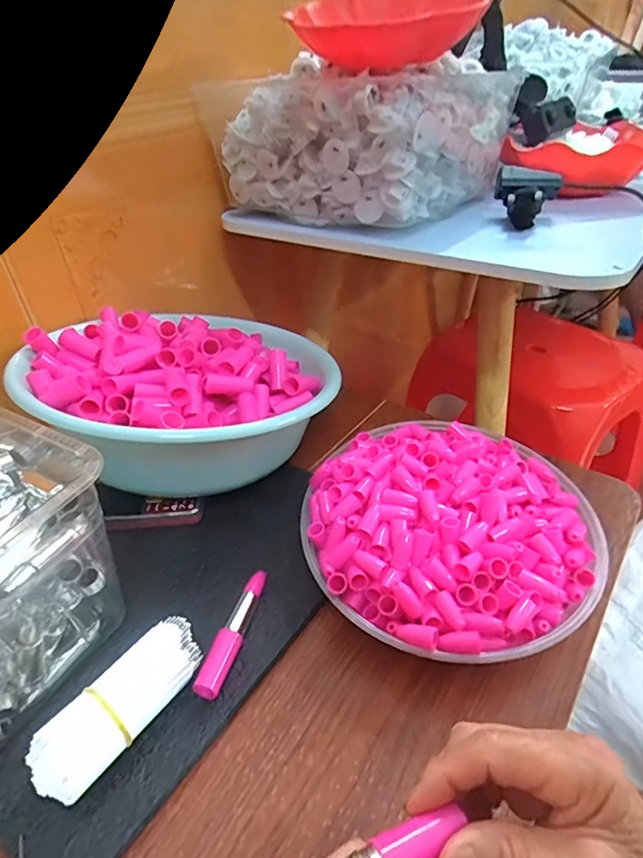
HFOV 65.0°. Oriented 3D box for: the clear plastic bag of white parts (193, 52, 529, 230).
[{"bbox_3d":[0.047,-0.347,0.606,0.279,0.134,0.232,19,43,26],"label":"clear plastic bag of white parts"}]

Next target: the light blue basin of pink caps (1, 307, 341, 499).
[{"bbox_3d":[-0.135,-0.037,0.518,0.278,0.134,0.260,-2,38,2],"label":"light blue basin of pink caps"}]

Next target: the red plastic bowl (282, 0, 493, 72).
[{"bbox_3d":[0.062,-0.385,0.485,0.174,0.059,0.175,-2,38,2],"label":"red plastic bowl"}]

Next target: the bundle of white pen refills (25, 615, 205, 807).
[{"bbox_3d":[-0.123,0.175,0.317,0.041,0.041,0.113,27,47,32],"label":"bundle of white pen refills"}]

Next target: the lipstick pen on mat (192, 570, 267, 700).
[{"bbox_3d":[-0.061,0.147,0.370,0.019,0.019,0.101,10,40,16],"label":"lipstick pen on mat"}]

